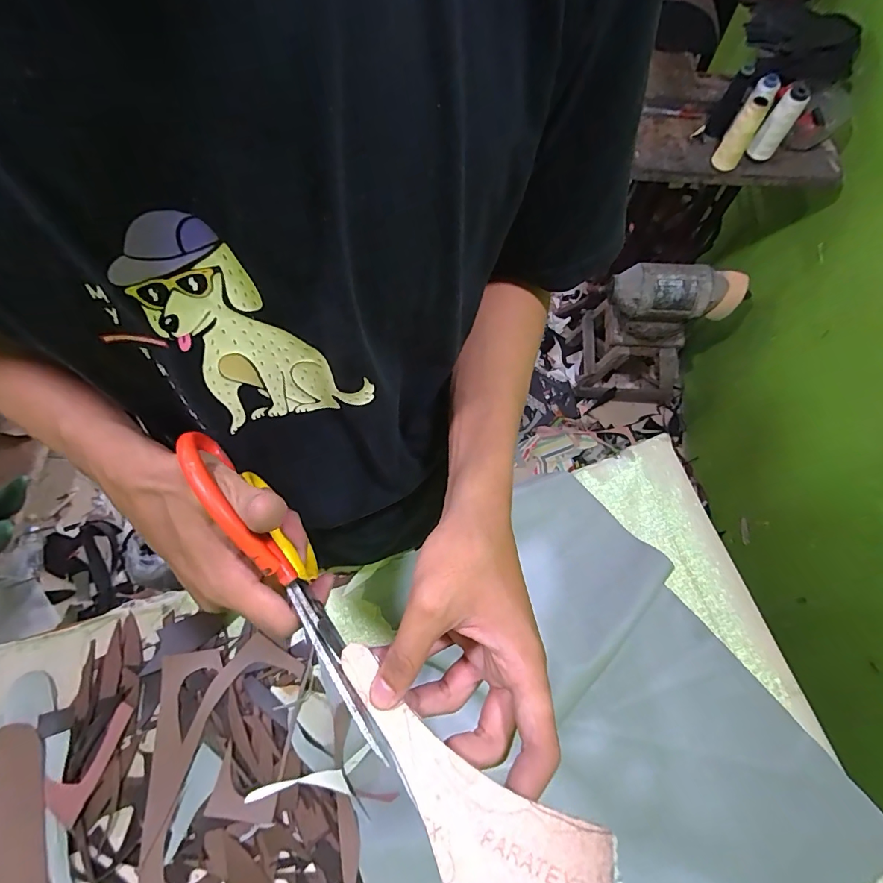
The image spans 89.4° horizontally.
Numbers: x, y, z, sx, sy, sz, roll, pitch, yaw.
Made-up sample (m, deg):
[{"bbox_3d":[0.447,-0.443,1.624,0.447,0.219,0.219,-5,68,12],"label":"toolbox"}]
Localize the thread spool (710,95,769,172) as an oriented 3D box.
[{"bbox_3d":[0.534,-0.549,0.797,0.046,0.103,0.050,-1,70,2],"label":"thread spool"}]

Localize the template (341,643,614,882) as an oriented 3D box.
[{"bbox_3d":[-0.001,0.154,0.203,0.145,0.017,0.046,17,58,36],"label":"template"}]

